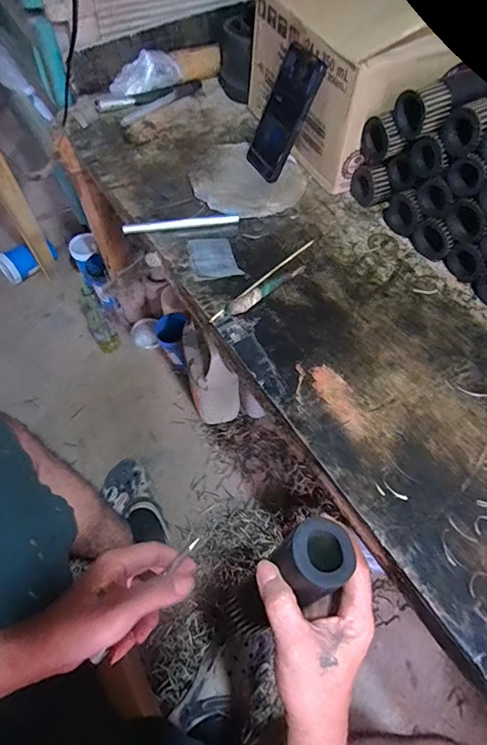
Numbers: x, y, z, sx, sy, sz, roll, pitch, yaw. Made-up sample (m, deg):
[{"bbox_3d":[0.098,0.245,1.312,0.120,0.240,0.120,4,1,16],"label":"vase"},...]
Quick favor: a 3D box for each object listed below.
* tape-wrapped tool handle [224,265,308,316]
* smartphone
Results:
[{"bbox_3d":[0.031,-0.108,0.558,0.129,0.015,0.021,-36,67,-22],"label":"tape-wrapped tool handle"},{"bbox_3d":[0.055,-0.363,0.621,0.013,0.159,0.079,-17,58,-42],"label":"smartphone"}]

